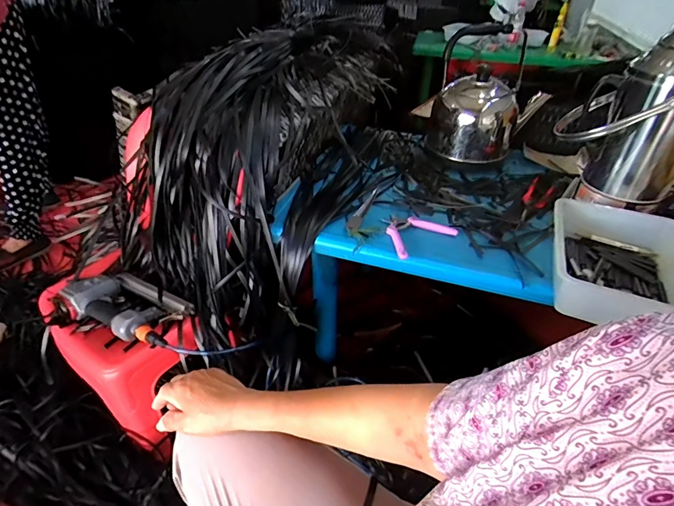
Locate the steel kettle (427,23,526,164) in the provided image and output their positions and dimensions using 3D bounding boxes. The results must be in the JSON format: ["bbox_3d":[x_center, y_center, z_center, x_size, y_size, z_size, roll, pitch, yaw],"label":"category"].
[{"bbox_3d":[0.342,-0.369,0.935,0.200,0.271,0.162,16,40,15],"label":"steel kettle"}]

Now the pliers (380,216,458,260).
[{"bbox_3d":[0.138,-0.046,0.763,0.136,0.017,0.127,-22,45,-29],"label":"pliers"}]

